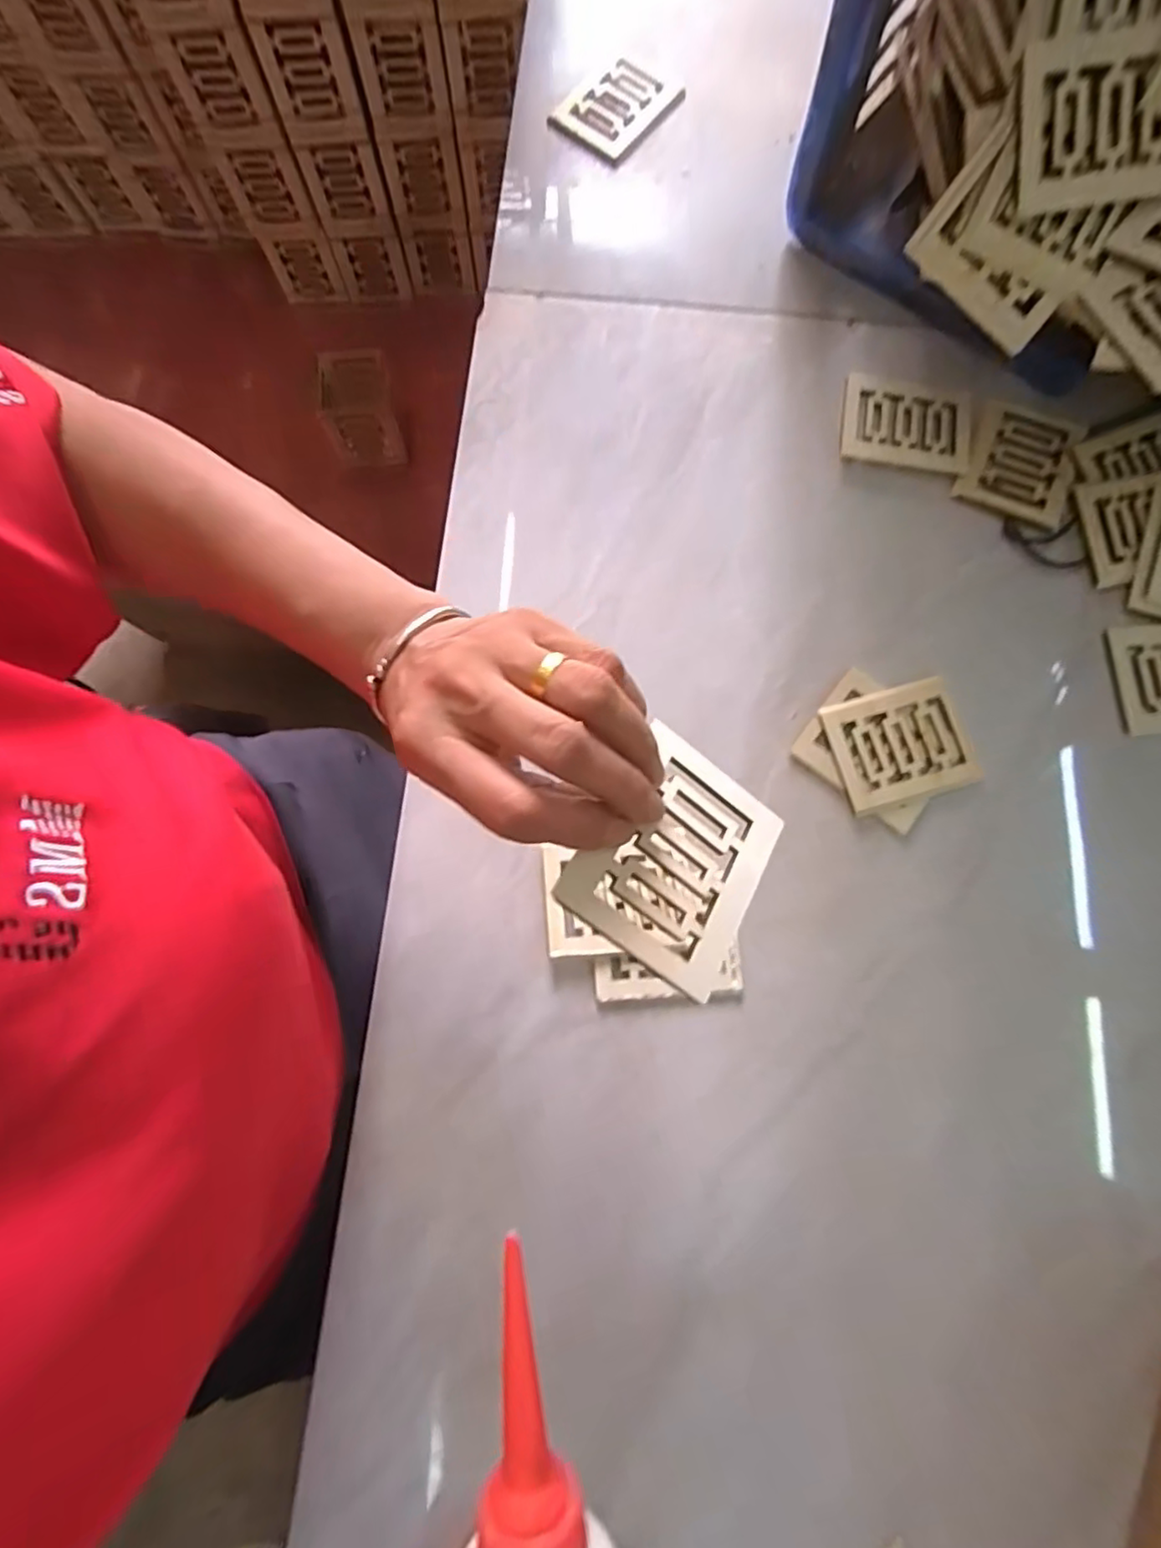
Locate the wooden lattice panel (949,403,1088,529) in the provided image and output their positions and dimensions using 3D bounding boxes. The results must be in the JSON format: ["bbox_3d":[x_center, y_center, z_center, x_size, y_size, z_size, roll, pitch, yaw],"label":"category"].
[{"bbox_3d":[0.280,-0.198,0.410,0.067,0.006,0.074,22,80,4],"label":"wooden lattice panel"}]

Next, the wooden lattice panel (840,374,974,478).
[{"bbox_3d":[0.211,-0.225,0.416,0.082,0.005,0.061,10,80,2],"label":"wooden lattice panel"}]

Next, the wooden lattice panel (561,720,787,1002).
[{"bbox_3d":[0.036,0.030,0.234,0.067,0.004,0.080,37,62,-10],"label":"wooden lattice panel"}]

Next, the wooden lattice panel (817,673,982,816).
[{"bbox_3d":[0.187,-0.017,0.378,0.078,0.006,0.067,-15,80,-3],"label":"wooden lattice panel"}]

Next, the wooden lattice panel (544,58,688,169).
[{"bbox_3d":[0.027,-0.476,0.460,0.061,0.011,0.076,37,82,6],"label":"wooden lattice panel"}]

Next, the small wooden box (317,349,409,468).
[{"bbox_3d":[-0.219,-0.364,0.643,0.067,0.068,0.075,-8,80,-2],"label":"small wooden box"}]

